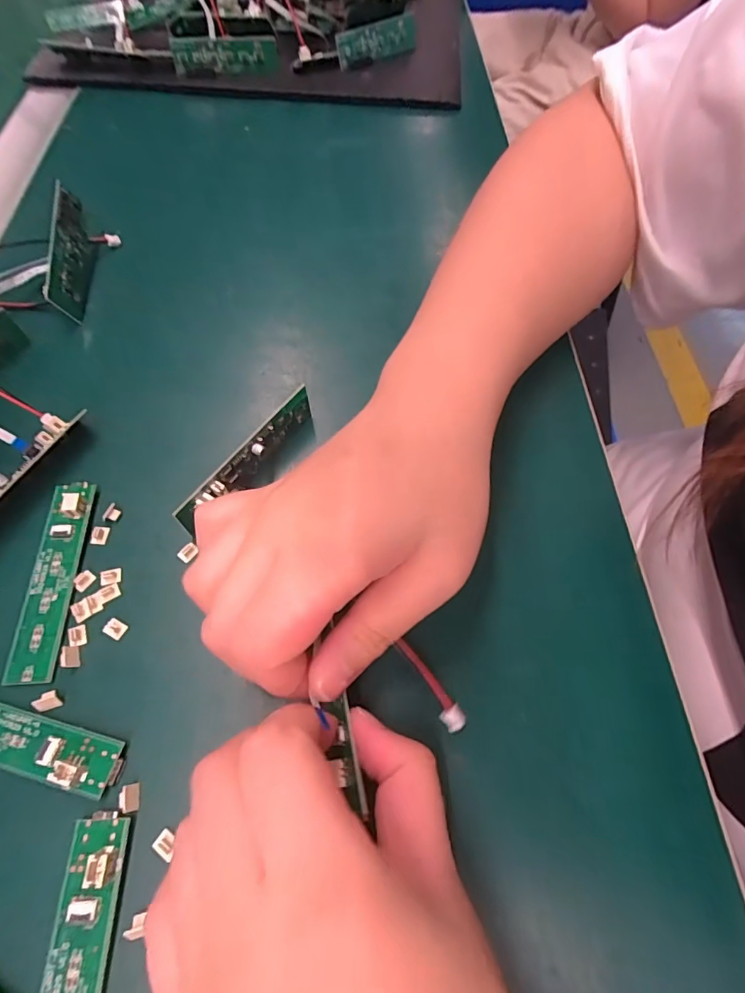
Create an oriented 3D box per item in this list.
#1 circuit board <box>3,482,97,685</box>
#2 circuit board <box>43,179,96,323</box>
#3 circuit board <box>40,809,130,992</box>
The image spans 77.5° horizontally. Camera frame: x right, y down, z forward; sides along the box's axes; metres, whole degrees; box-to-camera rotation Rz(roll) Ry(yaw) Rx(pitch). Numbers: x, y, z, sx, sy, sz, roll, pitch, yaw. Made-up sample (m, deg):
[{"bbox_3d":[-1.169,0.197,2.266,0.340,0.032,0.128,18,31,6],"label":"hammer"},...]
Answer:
[{"bbox_3d":[-0.131,0.031,0.189,0.018,0.009,0.083,-3,62,-2],"label":"circuit board"},{"bbox_3d":[-0.172,-0.138,0.265,0.009,0.027,0.079,-13,71,20],"label":"circuit board"},{"bbox_3d":[-0.087,0.141,0.132,0.017,0.008,0.083,-1,62,-1],"label":"circuit board"}]

